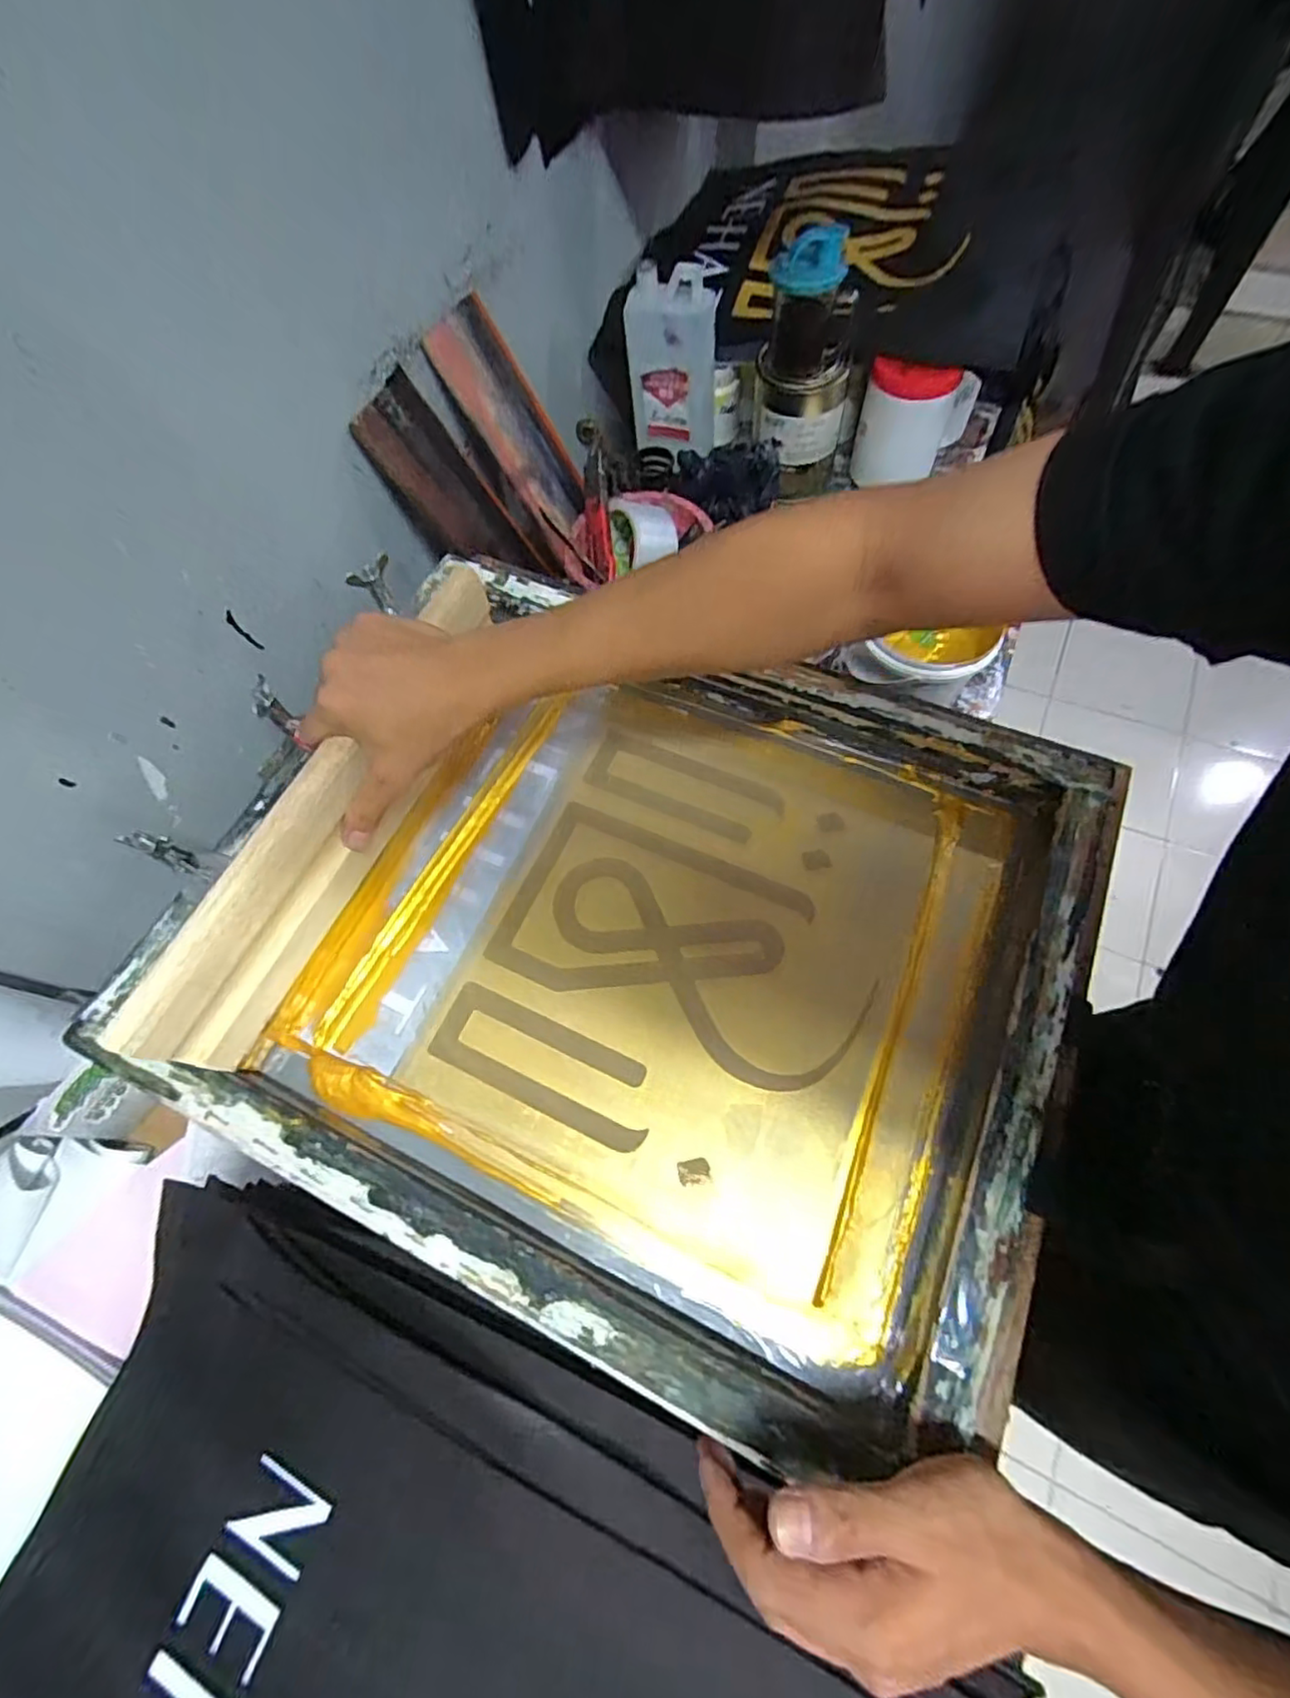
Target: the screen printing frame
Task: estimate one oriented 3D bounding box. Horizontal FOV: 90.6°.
[{"bbox_3d":[0.009,0.055,0.426,0.512,0.072,0.434,20,73,9],"label":"screen printing frame"}]

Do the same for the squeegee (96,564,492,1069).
[{"bbox_3d":[-0.188,-0.033,0.414,0.034,0.091,0.351,21,71,10],"label":"squeegee"}]

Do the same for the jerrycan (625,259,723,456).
[{"bbox_3d":[0.035,-0.582,0.775,0.104,0.180,0.069,-5,65,4],"label":"jerrycan"}]

